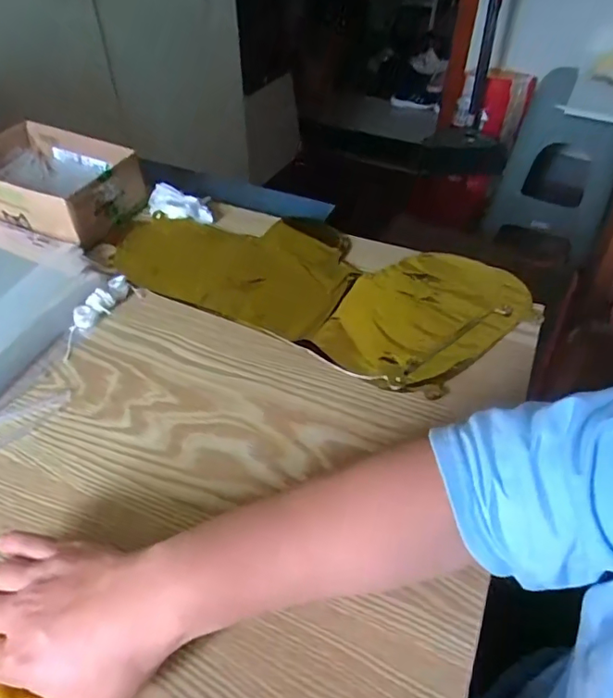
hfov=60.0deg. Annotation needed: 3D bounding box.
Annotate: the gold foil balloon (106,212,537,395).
[{"bbox_3d":[0.006,-0.079,0.571,0.421,0.024,0.201,21,50,18],"label":"gold foil balloon"}]

